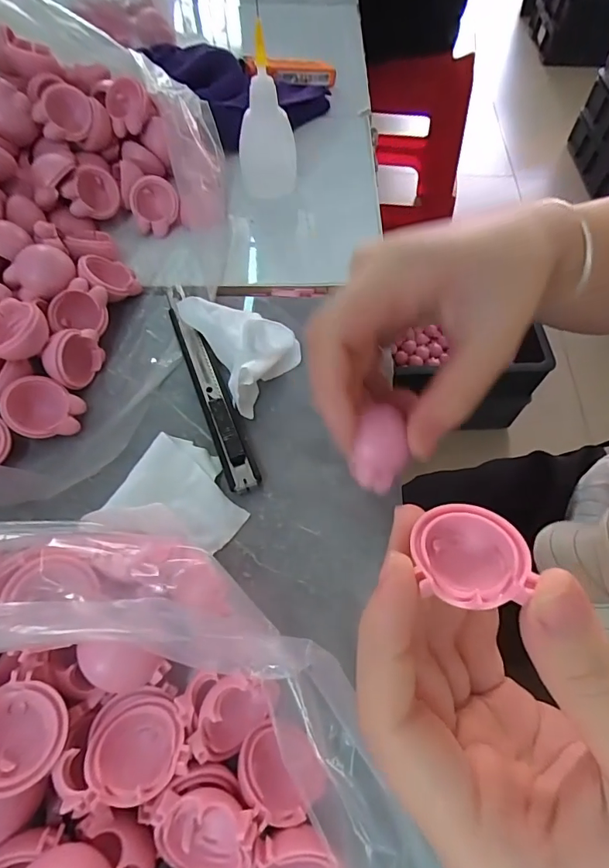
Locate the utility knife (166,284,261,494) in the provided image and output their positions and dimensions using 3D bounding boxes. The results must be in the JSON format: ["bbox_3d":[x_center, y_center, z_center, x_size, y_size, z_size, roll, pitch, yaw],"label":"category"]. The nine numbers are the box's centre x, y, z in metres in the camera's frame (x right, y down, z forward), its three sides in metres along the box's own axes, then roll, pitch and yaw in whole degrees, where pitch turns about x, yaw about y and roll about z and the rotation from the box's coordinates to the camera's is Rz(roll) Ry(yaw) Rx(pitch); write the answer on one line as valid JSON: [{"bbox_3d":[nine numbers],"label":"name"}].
[{"bbox_3d":[-0.050,-0.030,0.234,0.017,0.011,0.133,-19,62,-11],"label":"utility knife"}]

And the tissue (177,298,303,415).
[{"bbox_3d":[-0.028,-0.049,0.232,0.046,0.027,0.069,-27,64,-15],"label":"tissue"}]

